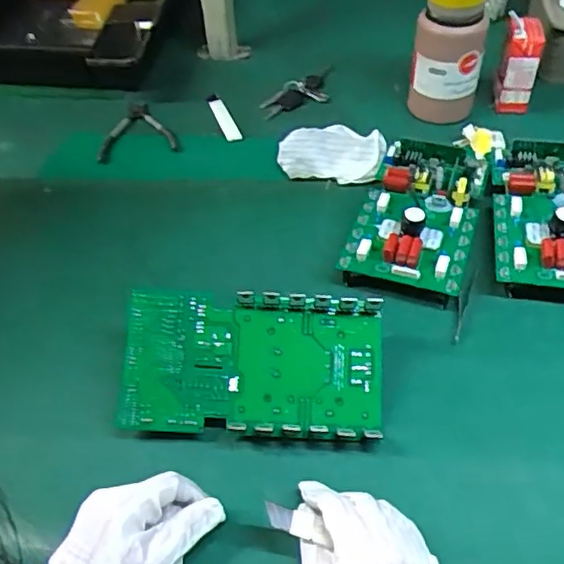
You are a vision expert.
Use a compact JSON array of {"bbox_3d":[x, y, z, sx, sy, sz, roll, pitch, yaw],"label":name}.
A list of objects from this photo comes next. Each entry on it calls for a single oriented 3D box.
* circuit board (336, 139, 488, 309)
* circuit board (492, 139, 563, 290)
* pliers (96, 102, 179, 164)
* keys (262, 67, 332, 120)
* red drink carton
[{"bbox_3d":[0.148,-0.081,0.659,0.129,0.040,0.202,12,51,15],"label":"circuit board"},{"bbox_3d":[0.295,-0.080,0.641,0.124,0.034,0.192,6,50,10],"label":"circuit board"},{"bbox_3d":[-0.207,-0.219,0.855,0.112,0.027,0.118,-9,49,-3],"label":"pliers"},{"bbox_3d":[0.030,-0.279,0.894,0.142,0.027,0.046,-32,54,-21],"label":"keys"},{"bbox_3d":[0.319,-0.292,0.808,0.052,0.115,0.049,12,51,15],"label":"red drink carton"}]

